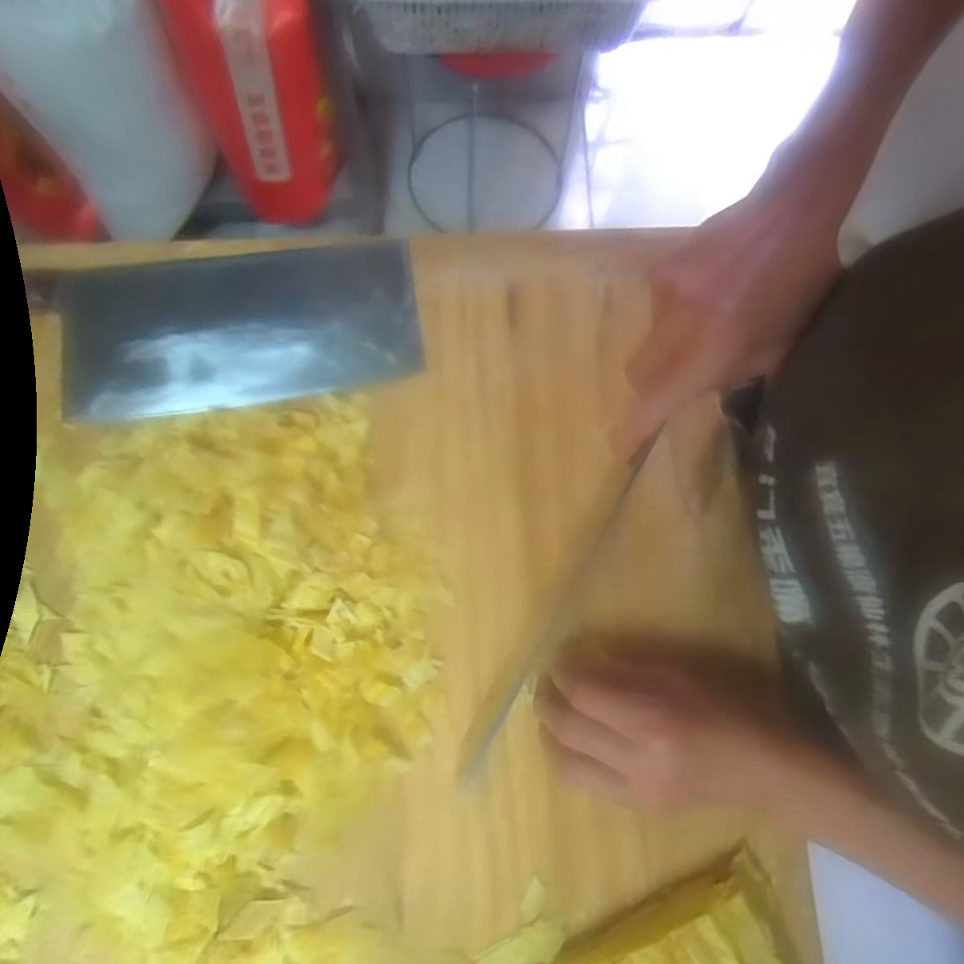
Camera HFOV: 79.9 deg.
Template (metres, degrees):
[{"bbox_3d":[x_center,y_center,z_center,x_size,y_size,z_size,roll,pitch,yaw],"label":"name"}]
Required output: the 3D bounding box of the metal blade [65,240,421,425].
[{"bbox_3d":[-0.159,-0.104,0.385,0.228,0.005,0.109,-8,78,-5],"label":"metal blade"}]

